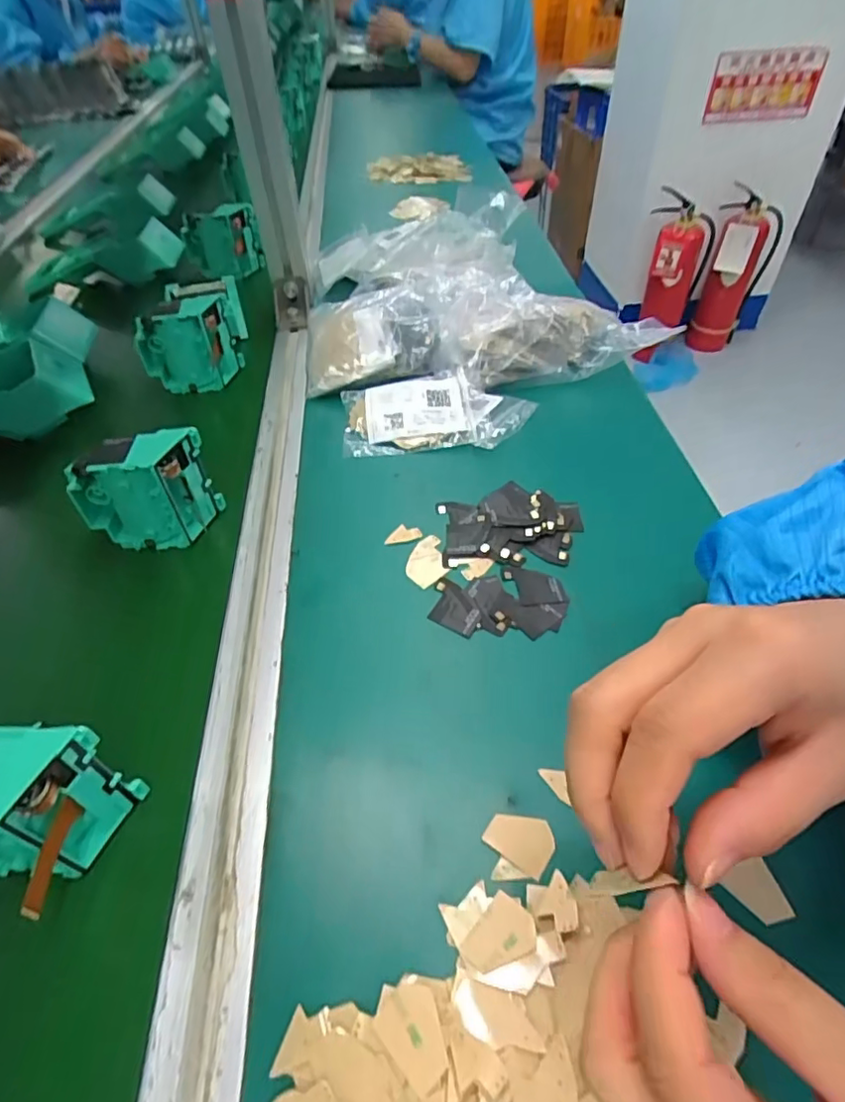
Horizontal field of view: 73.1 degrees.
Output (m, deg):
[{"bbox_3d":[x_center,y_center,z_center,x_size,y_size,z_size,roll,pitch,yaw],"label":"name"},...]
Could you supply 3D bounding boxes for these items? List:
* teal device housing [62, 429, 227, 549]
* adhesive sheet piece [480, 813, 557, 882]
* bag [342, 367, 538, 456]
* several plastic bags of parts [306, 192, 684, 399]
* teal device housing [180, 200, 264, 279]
[{"bbox_3d":[-0.186,-0.041,0.384,0.079,0.074,0.037,-5,48,-3],"label":"teal device housing"},{"bbox_3d":[0.046,0.131,0.262,0.030,0.004,0.023,27,54,24],"label":"adhesive sheet piece"},{"bbox_3d":[0.013,-0.118,0.473,0.152,0.023,0.082,-1,48,1],"label":"bag"},{"bbox_3d":[0.044,-0.270,0.586,0.316,0.058,0.302,-4,48,-2],"label":"several plastic bags of parts"},{"bbox_3d":[-0.246,-0.377,0.691,0.078,0.078,0.039,13,50,13],"label":"teal device housing"}]

